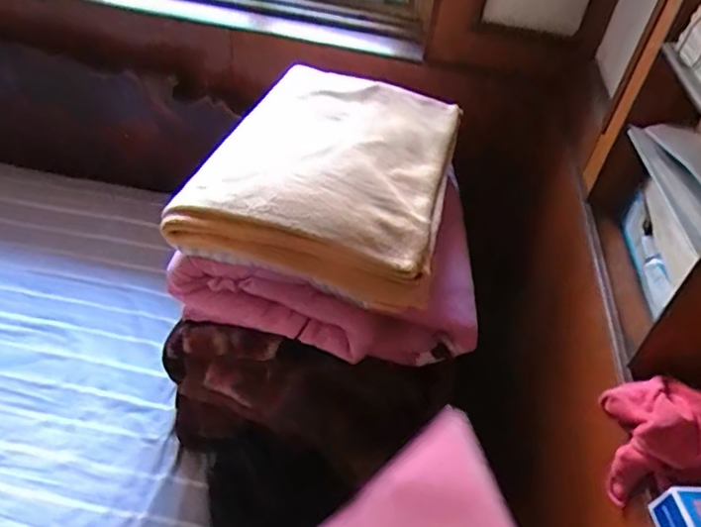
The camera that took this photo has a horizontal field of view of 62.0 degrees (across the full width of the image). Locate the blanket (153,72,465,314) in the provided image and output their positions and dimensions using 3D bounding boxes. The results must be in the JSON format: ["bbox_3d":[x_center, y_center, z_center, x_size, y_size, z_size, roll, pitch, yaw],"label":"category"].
[{"bbox_3d":[-0.022,-0.177,0.960,0.369,0.096,0.513,14,43,6],"label":"blanket"}]

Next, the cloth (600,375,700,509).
[{"bbox_3d":[0.336,0.191,0.631,0.103,0.102,0.127,5,43,-5],"label":"cloth"}]

